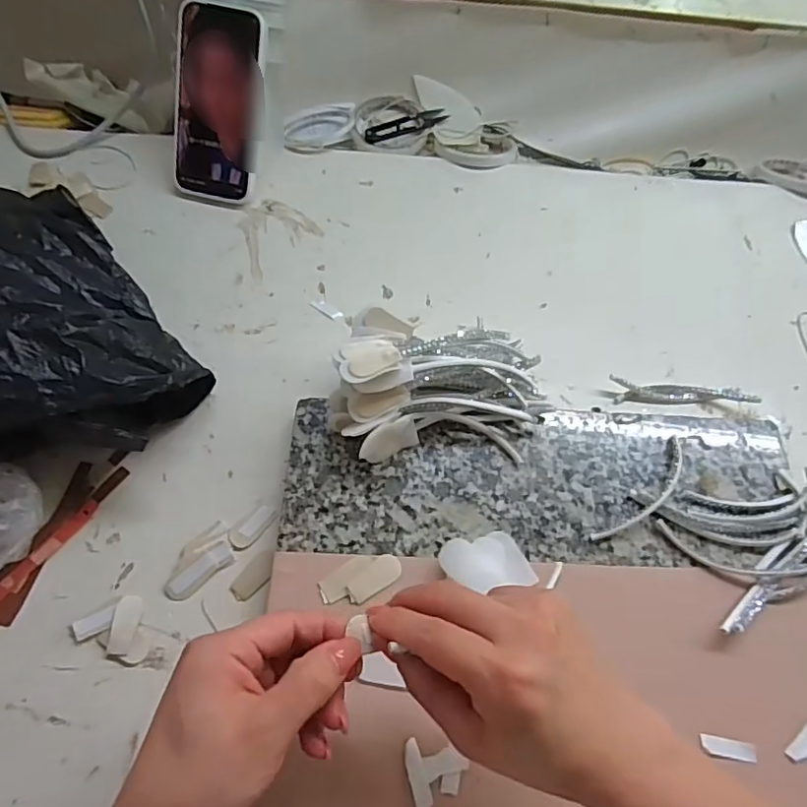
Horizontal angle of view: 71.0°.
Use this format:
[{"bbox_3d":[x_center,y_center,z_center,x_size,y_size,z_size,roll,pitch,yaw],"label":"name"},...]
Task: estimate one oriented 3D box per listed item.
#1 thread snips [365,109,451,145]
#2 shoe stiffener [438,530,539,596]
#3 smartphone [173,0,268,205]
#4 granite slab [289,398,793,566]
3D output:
[{"bbox_3d":[0.001,-0.318,0.643,0.097,0.012,0.028,-17,65,-10],"label":"thread snips"},{"bbox_3d":[0.056,0.106,0.380,0.060,0.020,0.037,-7,63,-5],"label":"shoe stiffener"},{"bbox_3d":[-0.178,-0.282,0.537,0.085,0.166,0.012,14,23,4],"label":"smartphone"},{"bbox_3d":[0.098,0.061,0.425,0.363,0.026,0.117,3,60,-1],"label":"granite slab"}]

